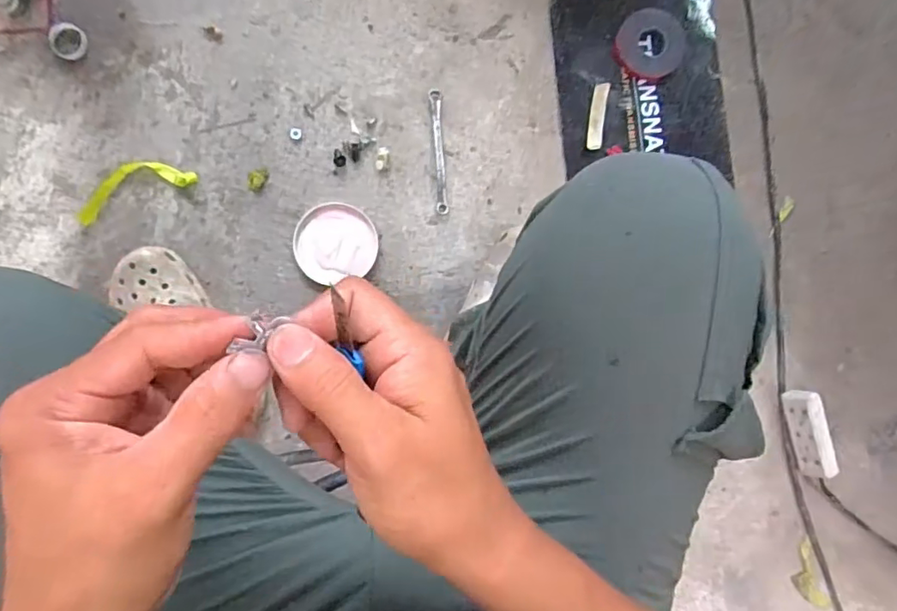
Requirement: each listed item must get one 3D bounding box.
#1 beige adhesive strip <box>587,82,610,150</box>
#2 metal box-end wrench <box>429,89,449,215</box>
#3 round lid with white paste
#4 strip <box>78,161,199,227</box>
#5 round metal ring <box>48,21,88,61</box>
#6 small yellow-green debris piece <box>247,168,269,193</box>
[{"bbox_3d":[0.199,-0.250,0.734,0.020,0.017,0.084,8,88,-1],"label":"beige adhesive strip"},{"bbox_3d":[-0.012,-0.203,0.732,0.016,0.012,0.164,-3,88,-2],"label":"metal box-end wrench"},{"bbox_3d":[-0.148,-0.083,0.721,0.105,0.007,0.100,0,88,-2],"label":"round lid with white paste"},{"bbox_3d":[-0.404,-0.155,0.705,0.153,0.007,0.052,-23,89,-2],"label":"strip"},{"bbox_3d":[-0.486,-0.338,0.705,0.046,0.013,0.045,0,88,-2],"label":"round metal ring"},{"bbox_3d":[-0.248,-0.165,0.716,0.024,0.004,0.034,25,88,-1],"label":"small yellow-green debris piece"}]

